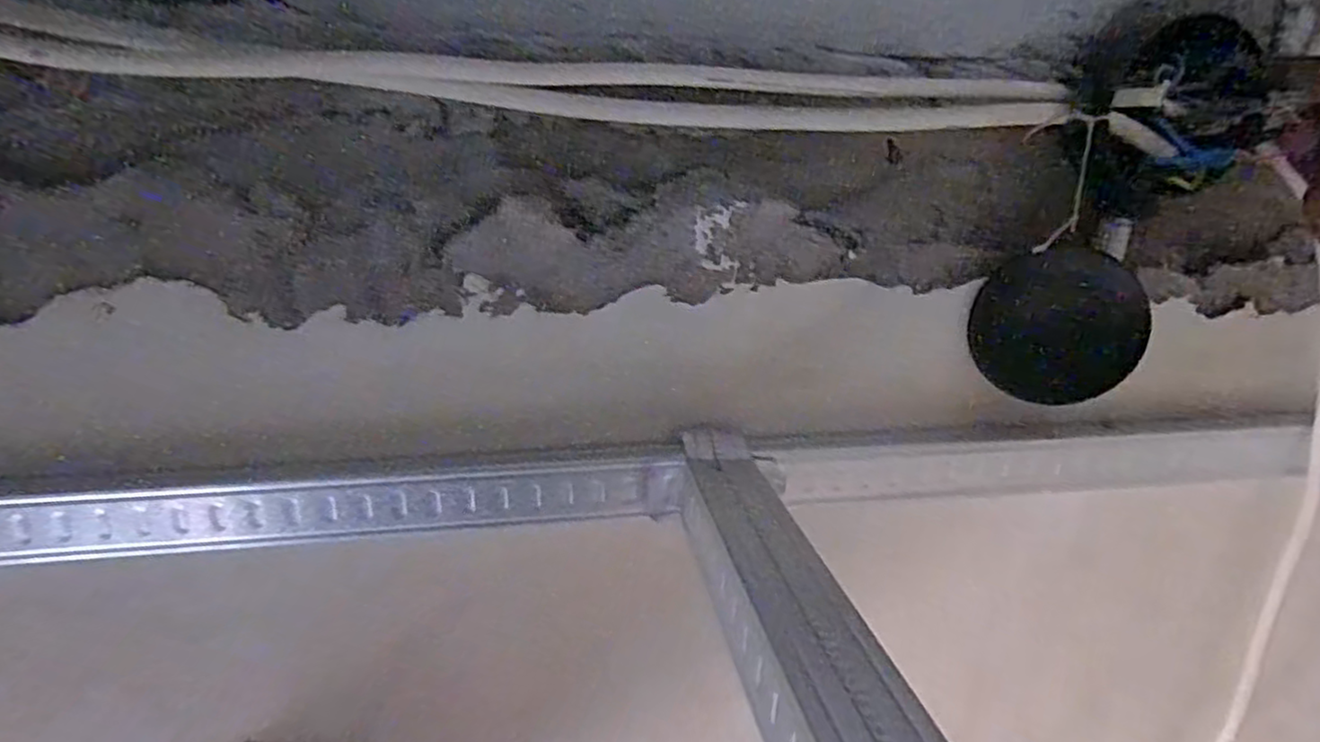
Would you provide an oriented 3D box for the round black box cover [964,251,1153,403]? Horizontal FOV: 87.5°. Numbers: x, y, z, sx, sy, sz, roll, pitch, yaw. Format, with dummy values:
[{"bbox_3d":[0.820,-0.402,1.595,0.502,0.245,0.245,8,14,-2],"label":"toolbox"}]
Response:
[{"bbox_3d":[0.207,-0.023,0.360,0.080,0.075,0.010,6,16,15],"label":"round black box cover"}]

